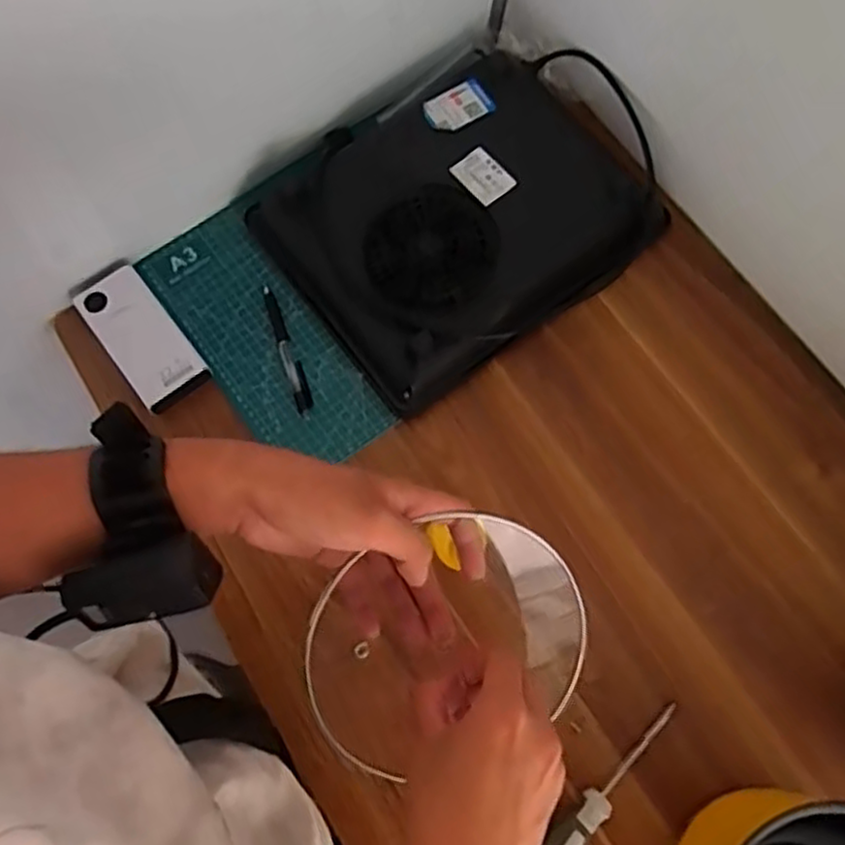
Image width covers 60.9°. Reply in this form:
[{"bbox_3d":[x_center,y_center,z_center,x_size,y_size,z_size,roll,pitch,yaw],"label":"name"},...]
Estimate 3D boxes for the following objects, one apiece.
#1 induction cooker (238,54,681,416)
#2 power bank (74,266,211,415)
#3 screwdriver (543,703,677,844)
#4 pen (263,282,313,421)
[{"bbox_3d":[0.052,-0.219,0.728,0.385,0.069,0.281,-35,75,-11],"label":"induction cooker"},{"bbox_3d":[-0.274,-0.079,0.705,0.068,0.029,0.150,-37,76,-12],"label":"power bank"},{"bbox_3d":[0.144,0.295,0.570,0.025,0.026,0.179,41,76,12],"label":"screwdriver"},{"bbox_3d":[-0.132,-0.071,0.703,0.016,0.019,0.140,-19,73,-7],"label":"pen"}]

